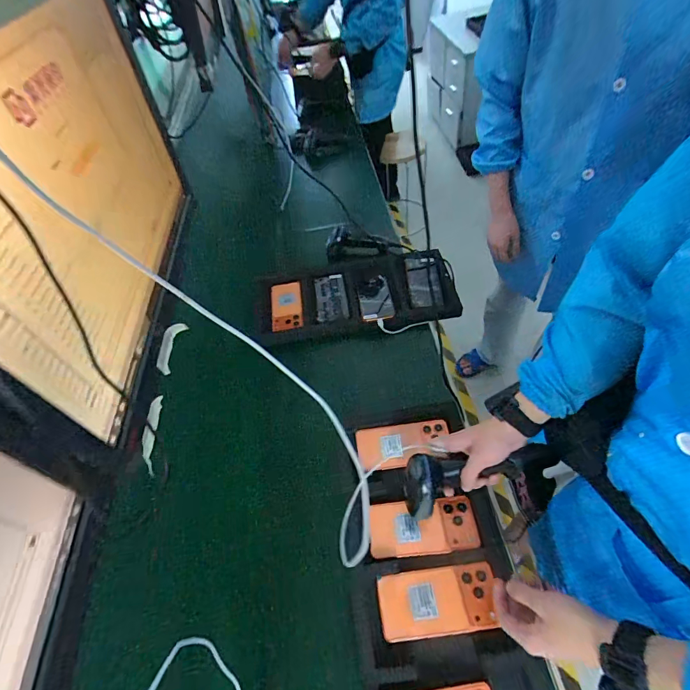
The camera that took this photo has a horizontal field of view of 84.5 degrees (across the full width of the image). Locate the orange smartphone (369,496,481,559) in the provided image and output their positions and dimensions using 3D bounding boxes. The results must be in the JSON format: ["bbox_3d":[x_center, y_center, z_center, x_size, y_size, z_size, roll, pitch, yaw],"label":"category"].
[{"bbox_3d":[0.118,0.275,0.578,0.158,0.016,0.074,-8,53,3],"label":"orange smartphone"}]

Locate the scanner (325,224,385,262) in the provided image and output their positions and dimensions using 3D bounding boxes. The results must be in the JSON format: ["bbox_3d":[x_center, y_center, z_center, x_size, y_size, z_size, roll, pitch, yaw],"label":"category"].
[{"bbox_3d":[0.028,-0.268,1.000,0.153,0.057,0.081,-12,53,0],"label":"scanner"}]

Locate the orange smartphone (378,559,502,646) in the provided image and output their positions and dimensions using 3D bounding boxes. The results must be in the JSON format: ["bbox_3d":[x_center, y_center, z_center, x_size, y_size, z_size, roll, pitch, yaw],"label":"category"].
[{"bbox_3d":[0.126,0.346,0.515,0.155,0.012,0.077,-10,51,-1],"label":"orange smartphone"}]

